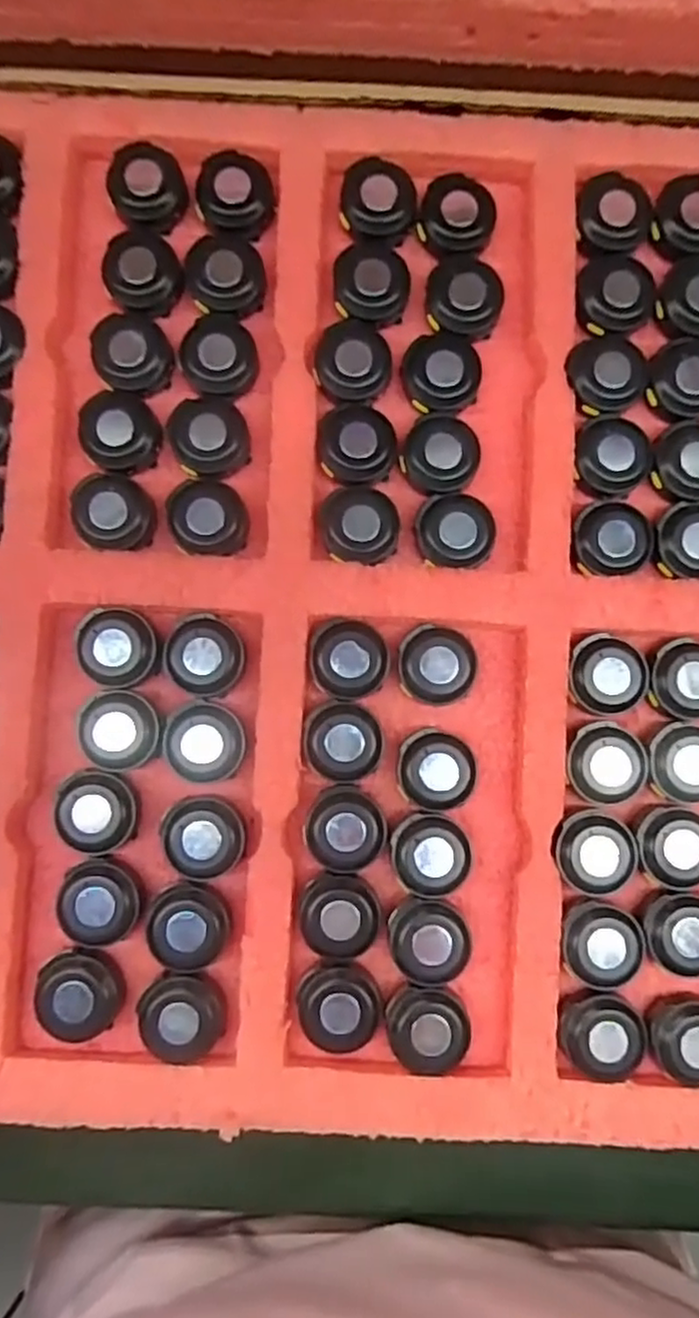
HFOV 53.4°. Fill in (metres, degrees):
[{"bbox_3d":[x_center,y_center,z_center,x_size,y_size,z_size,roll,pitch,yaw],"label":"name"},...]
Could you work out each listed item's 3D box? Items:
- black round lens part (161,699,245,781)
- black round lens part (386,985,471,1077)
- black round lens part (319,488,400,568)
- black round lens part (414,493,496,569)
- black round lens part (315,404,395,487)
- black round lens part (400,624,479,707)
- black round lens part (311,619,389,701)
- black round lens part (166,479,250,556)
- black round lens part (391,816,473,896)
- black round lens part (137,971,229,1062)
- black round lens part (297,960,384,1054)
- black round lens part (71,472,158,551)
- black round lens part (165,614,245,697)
[{"bbox_3d":[-0.053,0.031,0.257,0.028,0.008,0.029,0,86,-3],"label":"black round lens part"},{"bbox_3d":[0.029,0.133,0.249,0.028,0.009,0.029,0,86,-3],"label":"black round lens part"},{"bbox_3d":[0.004,-0.051,0.263,0.030,0.007,0.030,0,86,-3],"label":"black round lens part"},{"bbox_3d":[0.040,-0.049,0.264,0.028,0.010,0.029,0,86,-3],"label":"black round lens part"},{"bbox_3d":[0.003,-0.083,0.265,0.029,0.008,0.030,0,86,-3],"label":"black round lens part"},{"bbox_3d":[0.033,0.002,0.263,0.028,0.012,0.028,0,86,-3],"label":"black round lens part"},{"bbox_3d":[0.000,0.000,0.262,0.028,0.013,0.029,0,86,-3],"label":"black round lens part"},{"bbox_3d":[-0.054,-0.053,0.263,0.030,0.008,0.029,0,86,-3],"label":"black round lens part"},{"bbox_3d":[0.030,0.072,0.256,0.028,0.012,0.027,0,86,-3],"label":"black round lens part"},{"bbox_3d":[-0.060,0.129,0.250,0.028,0.009,0.028,0,86,-3],"label":"black round lens part"},{"bbox_3d":[-0.003,0.126,0.251,0.030,0.011,0.028,0,86,-3],"label":"black round lens part"},{"bbox_3d":[-0.089,-0.056,0.260,0.029,0.010,0.031,0,86,-3],"label":"black round lens part"},{"bbox_3d":[-0.054,-0.001,0.260,0.029,0.010,0.030,0,86,-3],"label":"black round lens part"}]

